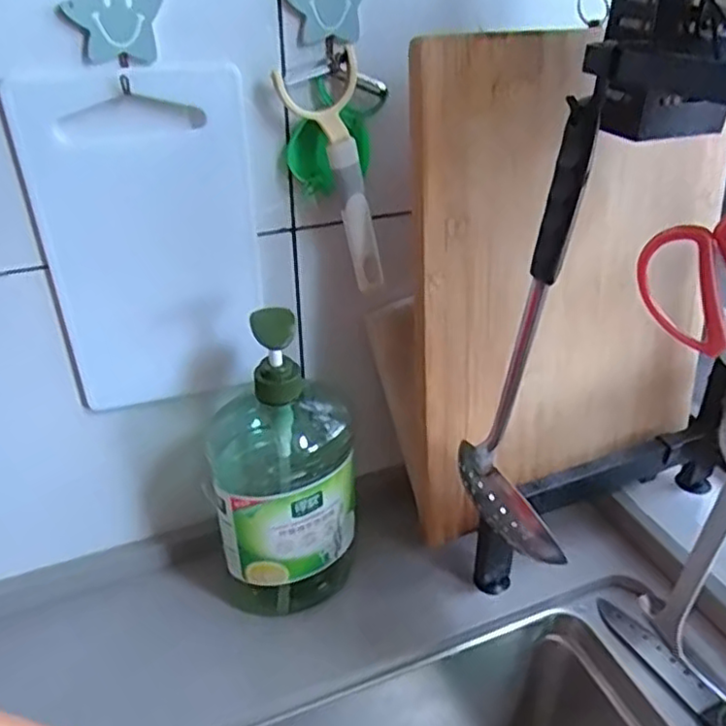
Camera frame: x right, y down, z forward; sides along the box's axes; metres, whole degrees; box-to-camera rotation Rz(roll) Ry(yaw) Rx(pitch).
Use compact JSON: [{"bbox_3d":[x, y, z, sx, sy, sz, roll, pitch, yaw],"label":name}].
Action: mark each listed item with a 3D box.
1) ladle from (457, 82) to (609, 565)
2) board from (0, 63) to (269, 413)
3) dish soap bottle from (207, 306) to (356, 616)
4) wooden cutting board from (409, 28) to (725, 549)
[{"bbox_3d":[0.105,-0.006,0.428,0.071,0.294,0.077,5,33,8],"label":"ladle"},{"bbox_3d":[-0.152,-0.080,0.493,0.150,0.245,0.014,-12,31,-18],"label":"board"},{"bbox_3d":[-0.064,0.088,0.549,0.112,0.274,0.078,-4,33,-5],"label":"dish soap bottle"},{"bbox_3d":[0.175,-0.063,0.552,0.292,0.375,0.020,-15,25,-21],"label":"wooden cutting board"}]

